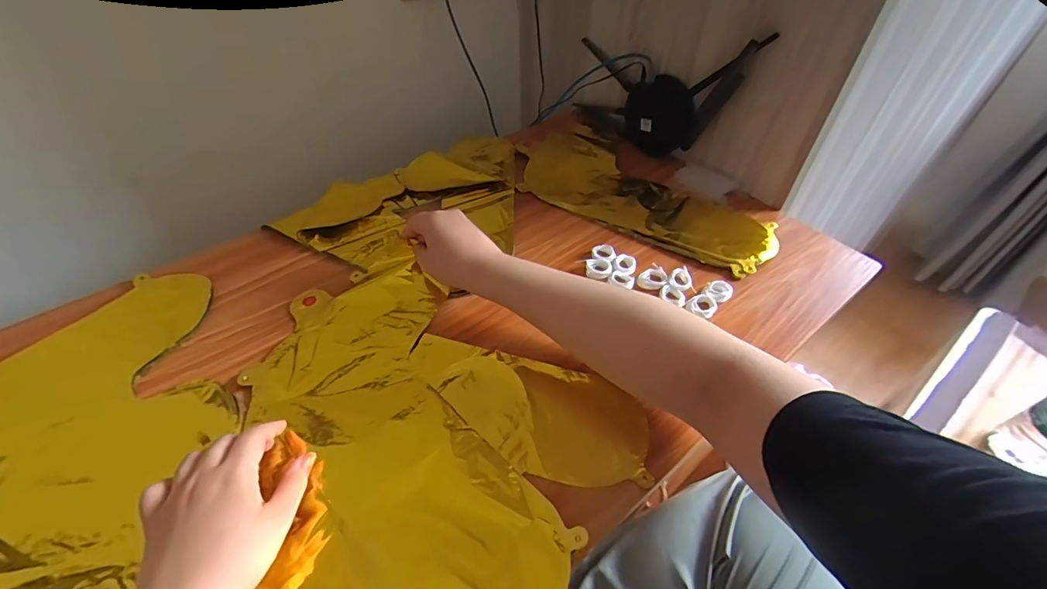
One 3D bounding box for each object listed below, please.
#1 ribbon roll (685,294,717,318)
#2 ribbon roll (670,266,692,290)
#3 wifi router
[{"bbox_3d":[0.201,0.012,0.508,0.031,0.012,0.032,0,48,0],"label":"ribbon roll"},{"bbox_3d":[0.186,-0.019,0.530,0.025,0.011,0.031,19,50,16],"label":"ribbon roll"},{"bbox_3d":[0.194,-0.324,0.691,0.047,0.178,0.308,-34,56,-27],"label":"wifi router"}]

